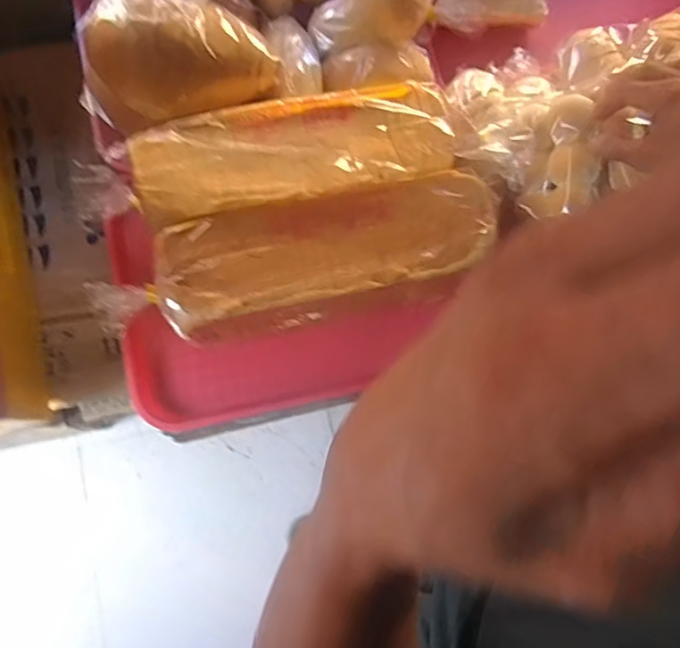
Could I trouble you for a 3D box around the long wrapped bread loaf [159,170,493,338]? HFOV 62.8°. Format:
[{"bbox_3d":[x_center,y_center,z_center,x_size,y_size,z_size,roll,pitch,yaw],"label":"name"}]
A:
[{"bbox_3d":[-0.010,-0.063,0.570,0.336,0.083,0.113,-13,78,-4],"label":"long wrapped bread loaf"}]

